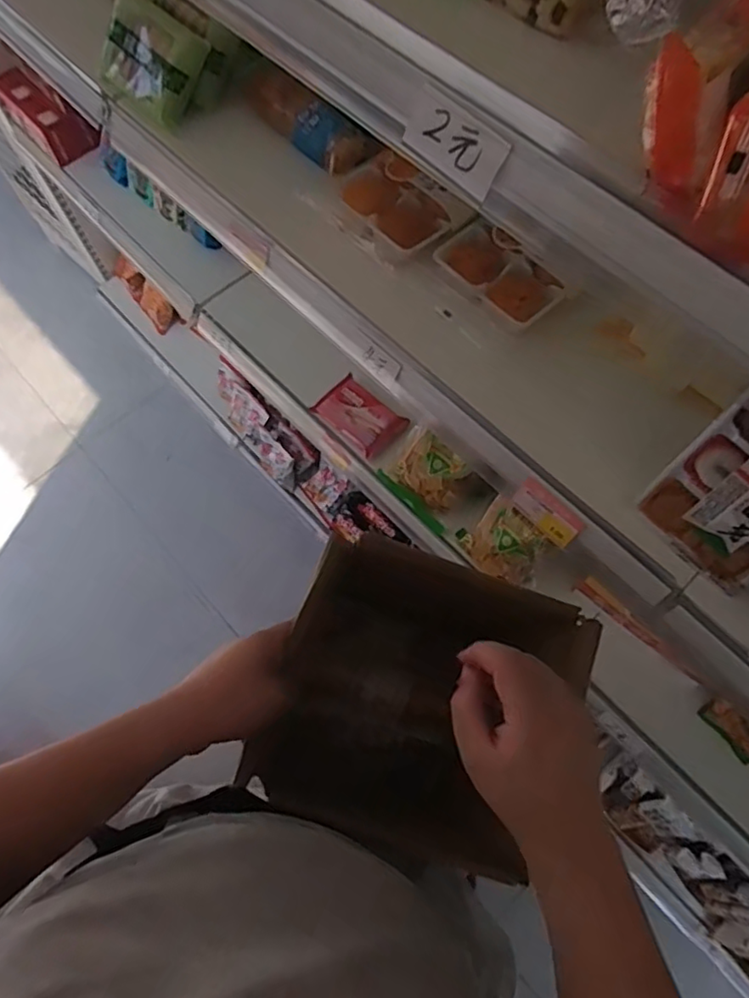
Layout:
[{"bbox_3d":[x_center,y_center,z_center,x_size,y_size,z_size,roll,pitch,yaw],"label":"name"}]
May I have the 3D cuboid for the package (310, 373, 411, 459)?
[{"bbox_3d":[-0.027,-0.143,1.048,0.141,0.020,0.093,42,75,16],"label":"package"}]

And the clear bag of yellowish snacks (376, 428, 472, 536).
[{"bbox_3d":[0.088,-0.033,0.986,0.133,0.117,0.040,39,33,11],"label":"clear bag of yellowish snacks"}]

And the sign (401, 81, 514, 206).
[{"bbox_3d":[0.048,-0.210,0.362,0.004,0.038,0.069,-31,71,-37],"label":"sign"}]

